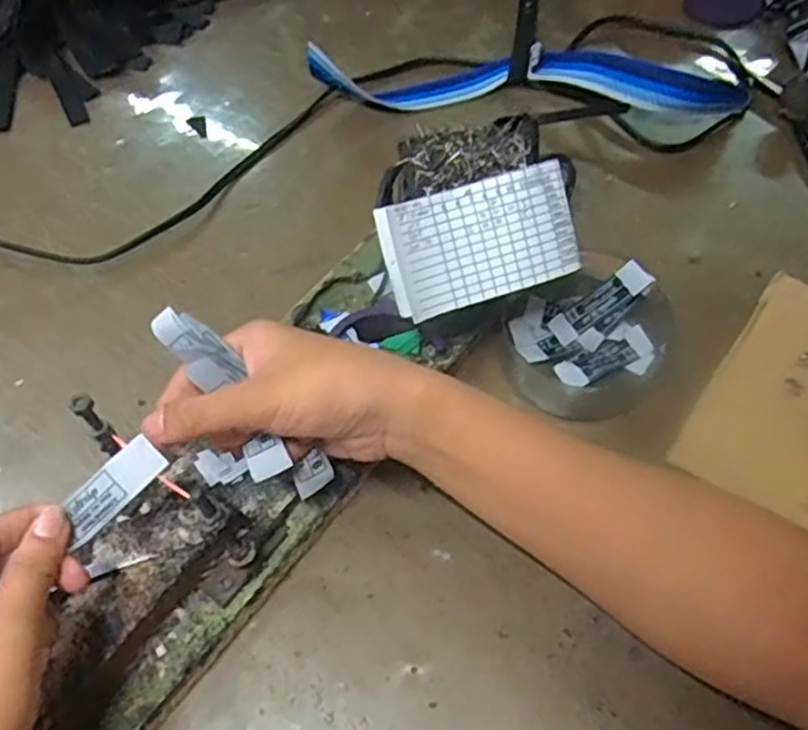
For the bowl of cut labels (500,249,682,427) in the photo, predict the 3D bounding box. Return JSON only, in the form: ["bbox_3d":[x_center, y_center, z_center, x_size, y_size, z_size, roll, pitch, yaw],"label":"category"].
[{"bbox_3d":[0.111,-0.019,0.425,0.093,0.039,0.097,-2,56,2],"label":"bowl of cut labels"}]

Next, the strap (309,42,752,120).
[{"bbox_3d":[0.098,-0.233,0.569,0.343,0.043,0.080,5,57,7],"label":"strap"}]

